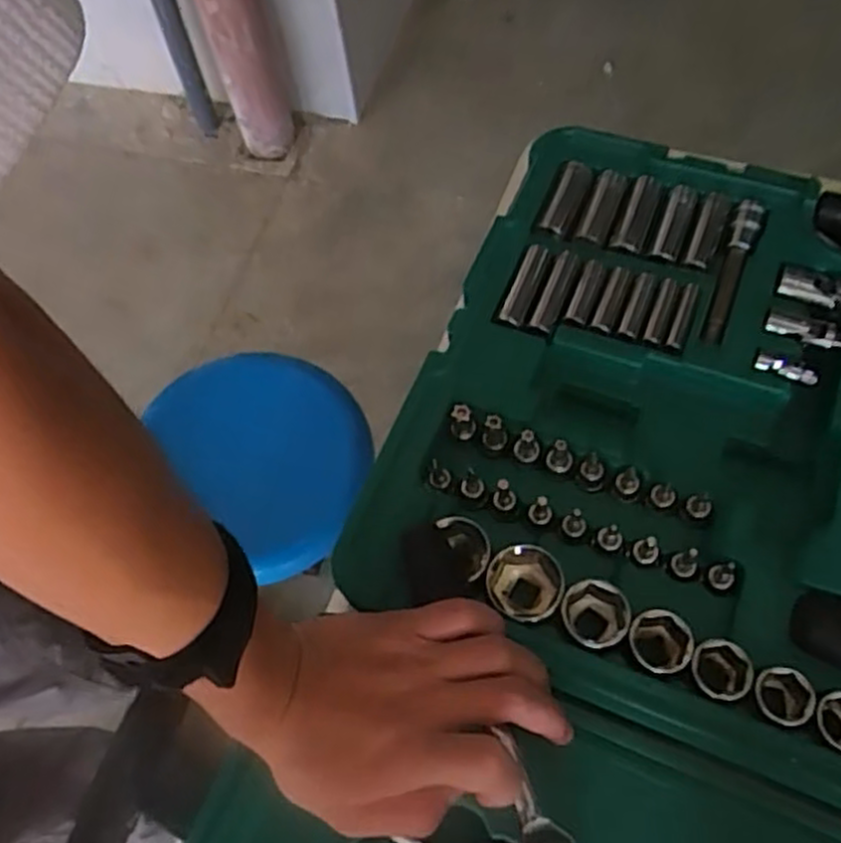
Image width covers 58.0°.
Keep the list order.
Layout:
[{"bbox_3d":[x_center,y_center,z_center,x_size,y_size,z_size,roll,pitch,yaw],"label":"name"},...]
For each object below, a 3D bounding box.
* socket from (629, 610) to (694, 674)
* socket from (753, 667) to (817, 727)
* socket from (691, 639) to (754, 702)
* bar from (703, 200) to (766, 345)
[{"bbox_3d":[0.123,0.116,0.394,0.030,0.027,0.033,-2,62,3],"label":"socket"},{"bbox_3d":[0.177,0.137,0.376,0.026,0.025,0.026,13,64,11],"label":"socket"},{"bbox_3d":[0.150,0.128,0.385,0.027,0.031,0.028,-2,62,3],"label":"socket"},{"bbox_3d":[0.202,-0.098,0.494,0.018,0.010,0.117,21,65,14],"label":"bar"}]

